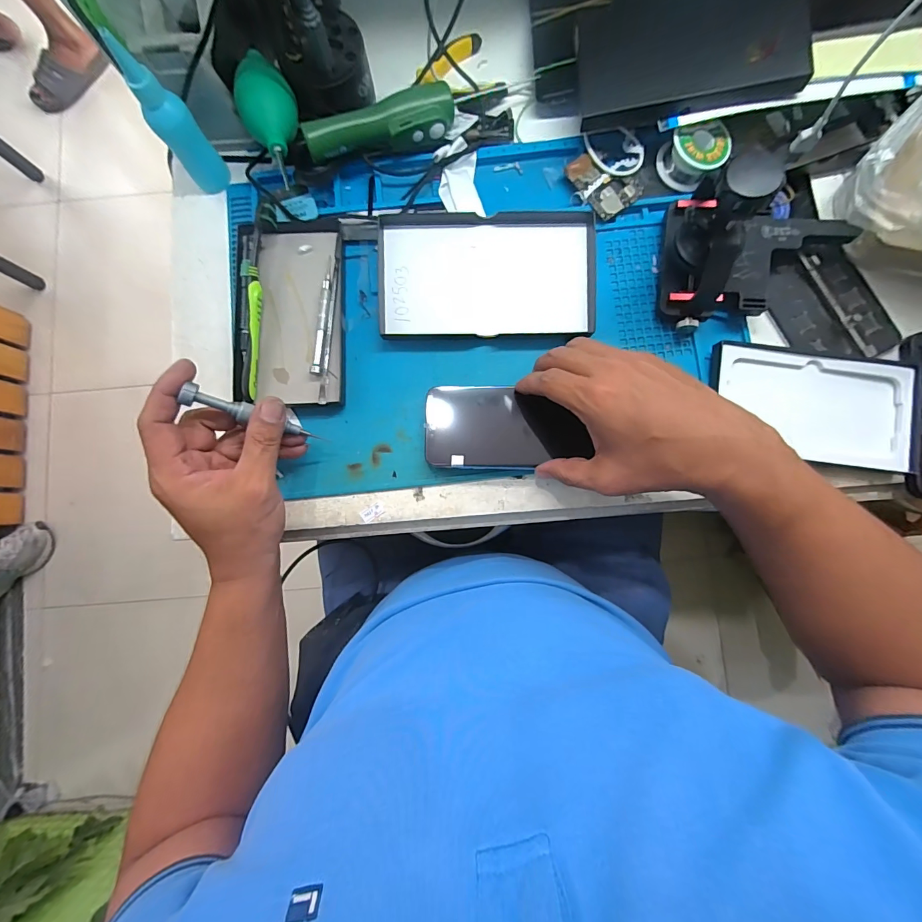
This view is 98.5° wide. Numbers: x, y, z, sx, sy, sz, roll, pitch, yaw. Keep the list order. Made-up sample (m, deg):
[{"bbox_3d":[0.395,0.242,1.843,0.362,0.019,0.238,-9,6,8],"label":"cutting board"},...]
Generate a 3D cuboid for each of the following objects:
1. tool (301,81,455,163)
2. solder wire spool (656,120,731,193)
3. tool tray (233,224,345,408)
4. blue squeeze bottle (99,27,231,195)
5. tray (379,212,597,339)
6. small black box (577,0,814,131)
[{"bbox_3d":[-0.070,-0.299,0.355,0.134,0.029,0.033,-23,84,-1],"label":"tool"},{"bbox_3d":[0.216,-0.285,0.368,0.051,0.034,0.048,0,84,1],"label":"solder wire spool"},{"bbox_3d":[-0.158,-0.134,0.364,0.096,0.018,0.172,-3,84,1],"label":"tool tray"},{"bbox_3d":[-0.244,-0.288,0.340,0.033,0.114,0.027,-36,84,-3],"label":"blue squeeze bottle"},{"bbox_3d":[0.024,-0.172,0.370,0.195,0.022,0.112,3,84,2],"label":"tray"},{"bbox_3d":[0.191,-0.353,0.334,0.175,0.013,0.103,-4,96,11],"label":"small black box"}]

